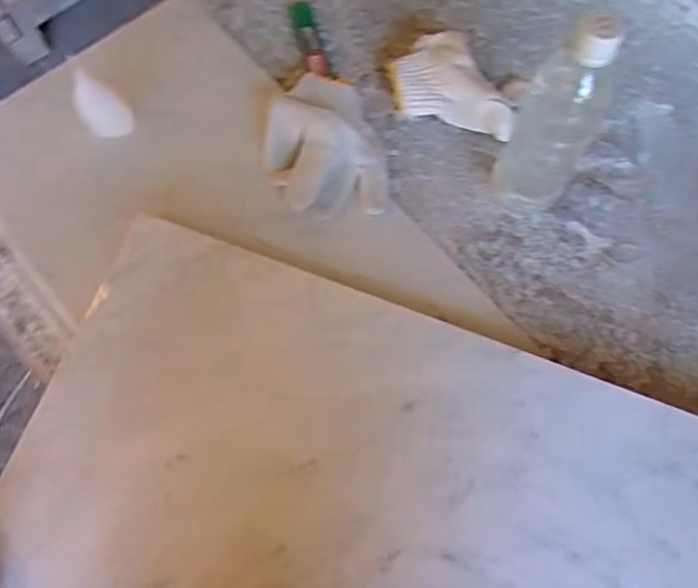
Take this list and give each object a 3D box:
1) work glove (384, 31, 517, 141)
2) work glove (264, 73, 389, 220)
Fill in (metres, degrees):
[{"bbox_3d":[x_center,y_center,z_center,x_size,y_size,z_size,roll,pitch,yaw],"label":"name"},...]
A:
[{"bbox_3d":[0.107,-0.215,0.584,0.136,0.048,0.082,22,71,8],"label":"work glove"},{"bbox_3d":[-0.022,-0.150,0.560,0.112,0.033,0.153,-3,70,-1],"label":"work glove"}]

